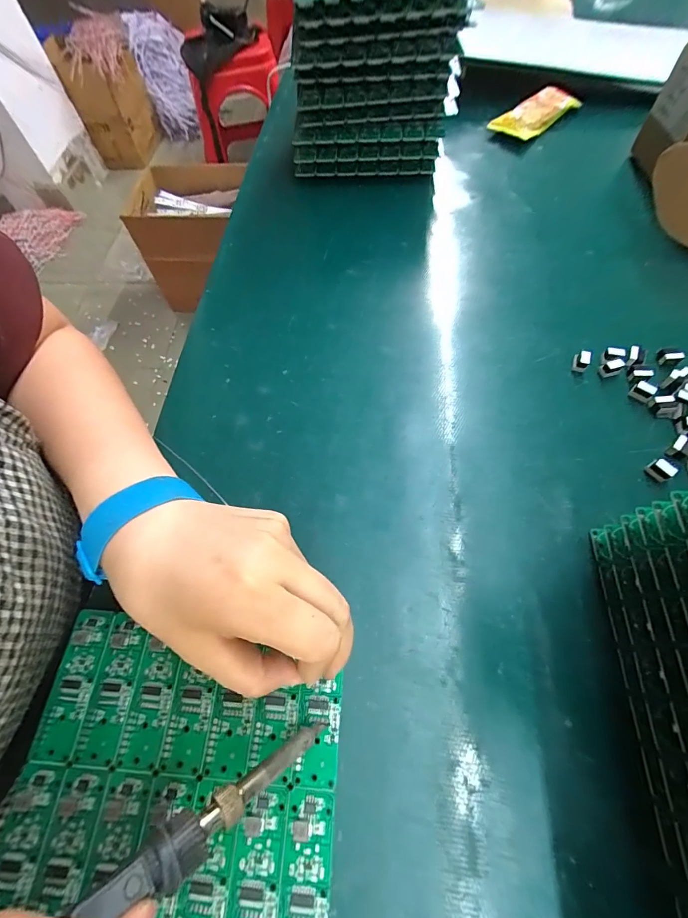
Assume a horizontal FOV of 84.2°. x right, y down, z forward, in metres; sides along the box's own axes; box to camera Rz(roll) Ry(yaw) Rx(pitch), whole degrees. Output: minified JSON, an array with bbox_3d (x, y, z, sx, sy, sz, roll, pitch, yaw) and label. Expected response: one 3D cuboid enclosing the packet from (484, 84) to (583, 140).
[{"bbox_3d":[0.225,-0.403,0.443,0.109,0.025,0.042,-34,66,-14],"label":"packet"}]

